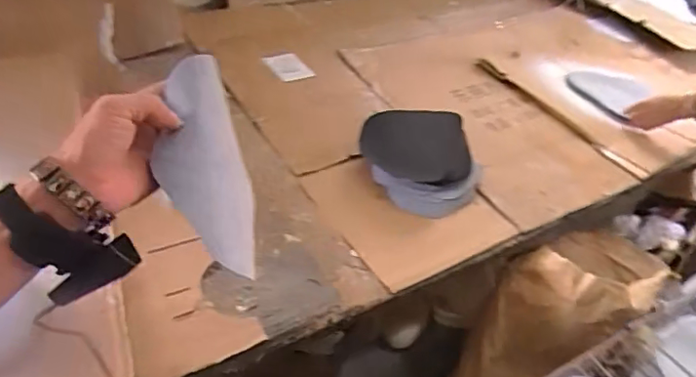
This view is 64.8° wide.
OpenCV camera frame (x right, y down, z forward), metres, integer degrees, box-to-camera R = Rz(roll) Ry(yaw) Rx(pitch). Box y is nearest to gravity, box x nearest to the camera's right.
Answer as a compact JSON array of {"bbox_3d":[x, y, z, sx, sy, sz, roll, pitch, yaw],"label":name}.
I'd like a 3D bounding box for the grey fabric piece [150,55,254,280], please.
[{"bbox_3d":[-0.125,-0.015,0.480,0.077,0.057,0.186,-13,90,-21],"label":"grey fabric piece"}]

